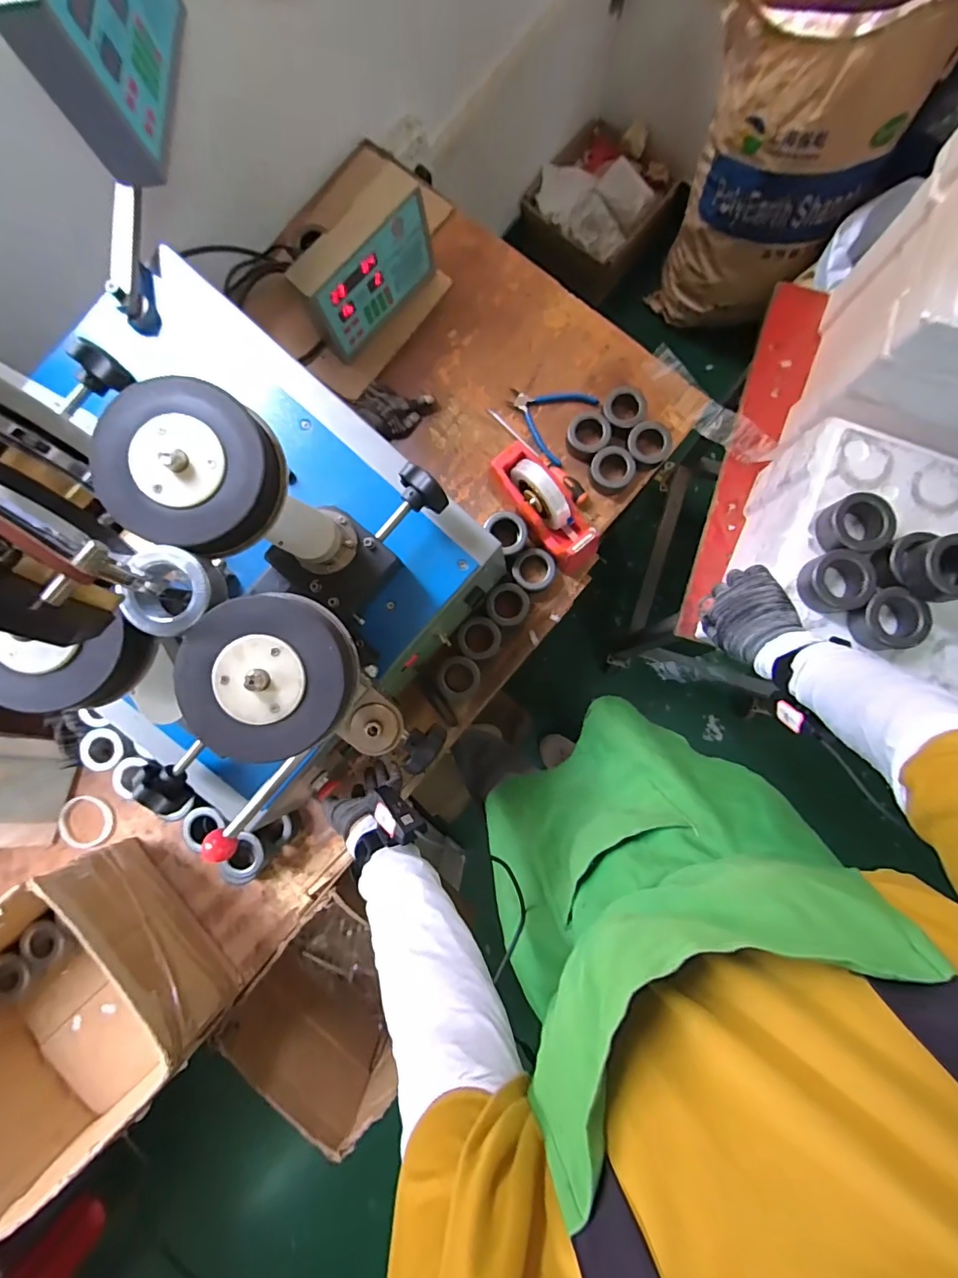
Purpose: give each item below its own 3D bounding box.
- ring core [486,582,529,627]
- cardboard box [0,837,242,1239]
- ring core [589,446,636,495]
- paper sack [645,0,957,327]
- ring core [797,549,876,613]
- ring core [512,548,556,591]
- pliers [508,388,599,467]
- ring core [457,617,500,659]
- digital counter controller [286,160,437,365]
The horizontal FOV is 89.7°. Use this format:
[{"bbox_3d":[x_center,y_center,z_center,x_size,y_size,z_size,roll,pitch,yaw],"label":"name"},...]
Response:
[{"bbox_3d":[0.048,-0.056,0.792,0.068,0.045,0.070,0,87,3],"label":"ring core"},{"bbox_3d":[-0.594,0.545,0.694,0.338,0.177,0.328,-42,86,0],"label":"cardboard box"},{"bbox_3d":[0.219,-0.276,0.790,0.072,0.036,0.069,0,87,3],"label":"ring core"},{"bbox_3d":[0.683,-1.093,1.136,0.405,0.633,0.287,28,88,4],"label":"paper sack"},{"bbox_3d":[0.416,-0.070,0.563,0.068,0.035,0.074,-5,87,2],"label":"ring core"},{"bbox_3d":[0.089,-0.111,0.788,0.068,0.039,0.065,0,87,3],"label":"ring core"},{"bbox_3d":[0.109,-0.381,0.819,0.141,0.021,0.132,31,89,4],"label":"pliers"},{"bbox_3d":[0.001,-0.001,0.792,0.067,0.037,0.067,0,87,3],"label":"ring core"},{"bbox_3d":[-0.174,-0.573,0.755,0.074,0.144,0.226,41,89,4],"label":"digital counter controller"}]

